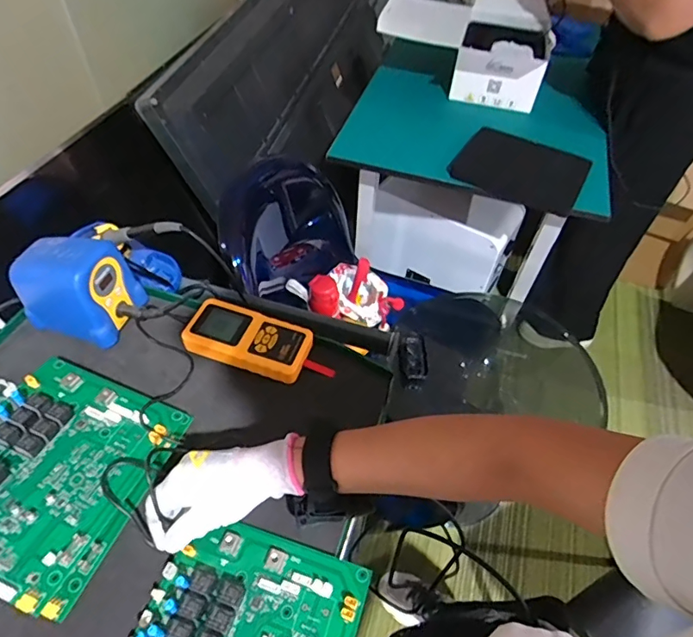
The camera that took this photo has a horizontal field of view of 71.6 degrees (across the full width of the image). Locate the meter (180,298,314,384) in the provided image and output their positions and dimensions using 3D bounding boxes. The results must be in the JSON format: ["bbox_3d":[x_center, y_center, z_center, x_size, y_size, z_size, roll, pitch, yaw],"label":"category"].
[{"bbox_3d":[-0.116,0.025,0.575,0.142,0.036,0.072,14,53,9],"label":"meter"}]

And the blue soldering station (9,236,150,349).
[{"bbox_3d":[-0.319,-0.035,0.569,0.112,0.112,0.085,14,53,9],"label":"blue soldering station"}]

